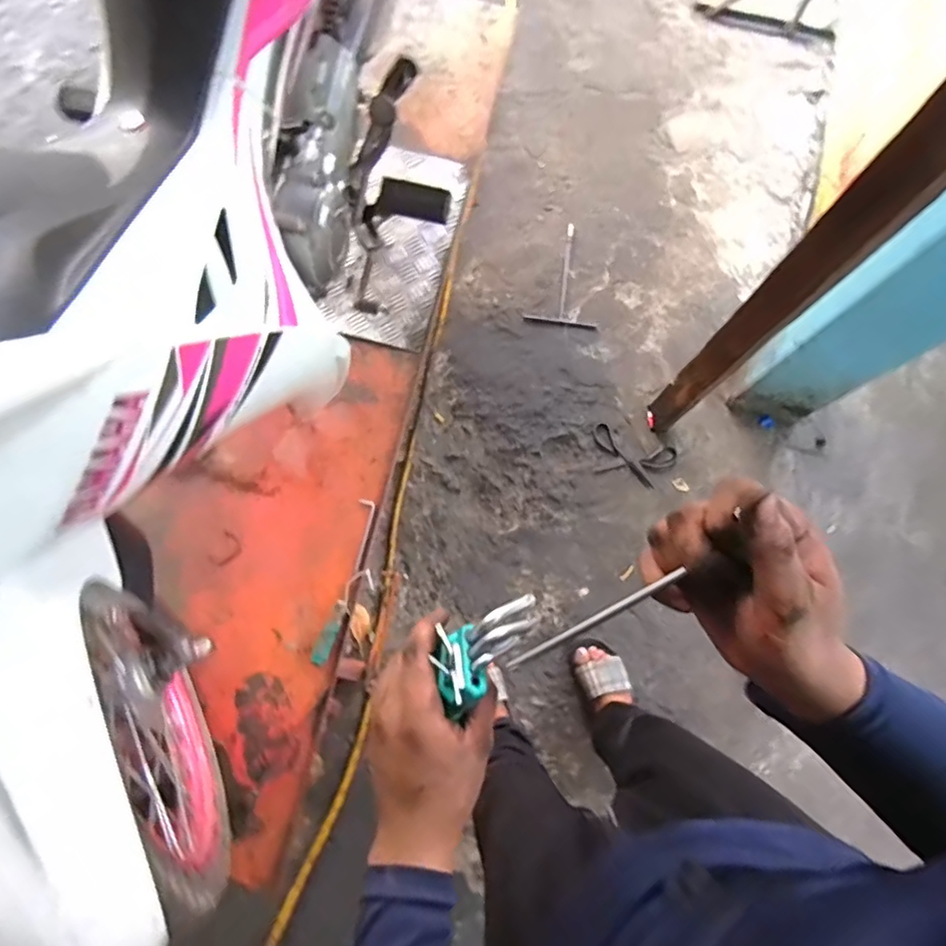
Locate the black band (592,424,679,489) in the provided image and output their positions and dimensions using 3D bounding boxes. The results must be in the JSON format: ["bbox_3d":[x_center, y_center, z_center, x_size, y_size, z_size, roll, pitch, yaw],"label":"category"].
[{"bbox_3d":[0.401,-0.036,1.405,0.215,0.021,0.128,19,80,3],"label":"black band"}]

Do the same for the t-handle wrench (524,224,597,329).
[{"bbox_3d":[0.252,-0.533,1.492,0.183,0.016,0.291,9,80,1],"label":"t-handle wrench"}]

